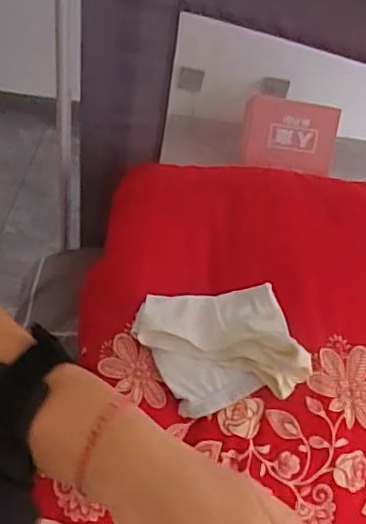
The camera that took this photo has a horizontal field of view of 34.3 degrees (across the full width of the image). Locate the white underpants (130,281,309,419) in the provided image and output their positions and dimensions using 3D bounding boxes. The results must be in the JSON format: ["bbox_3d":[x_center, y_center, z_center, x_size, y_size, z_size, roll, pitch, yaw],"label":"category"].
[{"bbox_3d":[0.030,0.074,0.547,0.141,0.037,0.118,-6,49,-13],"label":"white underpants"}]

